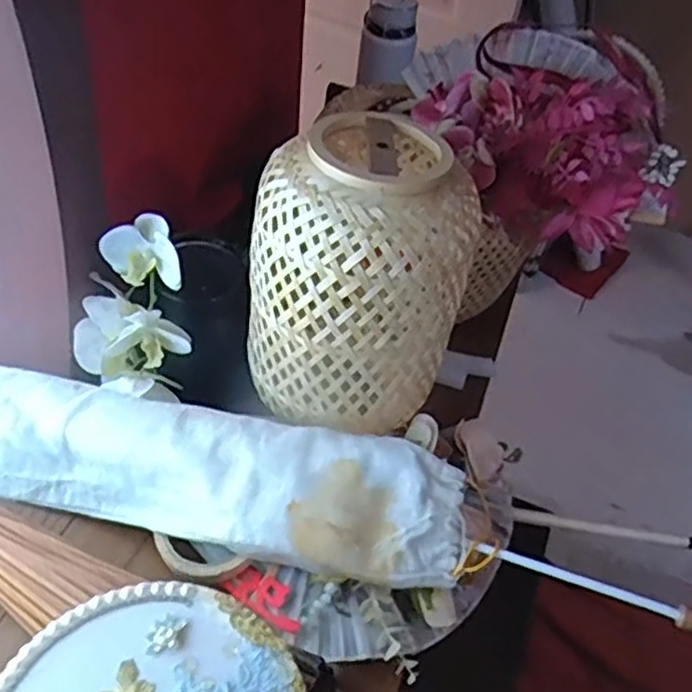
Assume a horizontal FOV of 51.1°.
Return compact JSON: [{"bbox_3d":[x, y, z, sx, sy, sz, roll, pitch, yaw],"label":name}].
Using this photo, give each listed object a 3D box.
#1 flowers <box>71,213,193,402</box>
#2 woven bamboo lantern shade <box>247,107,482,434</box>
[{"bbox_3d":[-0.207,-0.028,0.699,0.109,0.156,0.107,3,49,-4],"label":"flowers"},{"bbox_3d":[0.008,-0.071,0.665,0.187,0.237,0.190,4,49,-3],"label":"woven bamboo lantern shade"}]

